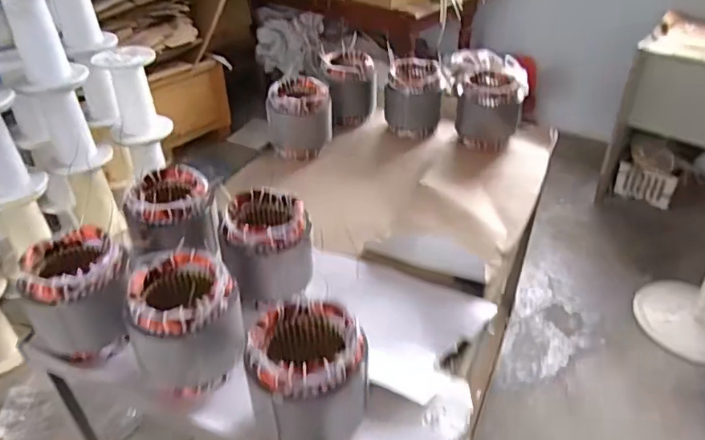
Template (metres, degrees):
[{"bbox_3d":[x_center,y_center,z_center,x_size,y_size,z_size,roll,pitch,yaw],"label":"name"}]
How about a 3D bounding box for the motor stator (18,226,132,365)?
[{"bbox_3d":[-0.419,0.117,0.854,0.132,0.166,0.133,-2,35,-2],"label":"motor stator"}]

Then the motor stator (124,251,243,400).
[{"bbox_3d":[-0.240,0.142,0.801,0.141,0.178,0.139,-11,36,-14],"label":"motor stator"}]

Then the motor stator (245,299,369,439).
[{"bbox_3d":[-0.062,0.206,0.724,0.140,0.159,0.130,-11,36,-14],"label":"motor stator"}]

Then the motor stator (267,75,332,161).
[{"bbox_3d":[-0.132,-0.263,1.391,0.154,0.163,0.154,1,35,2],"label":"motor stator"}]

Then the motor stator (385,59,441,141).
[{"bbox_3d":[0.166,-0.336,1.491,0.145,0.175,0.167,5,35,7],"label":"motor stator"}]

